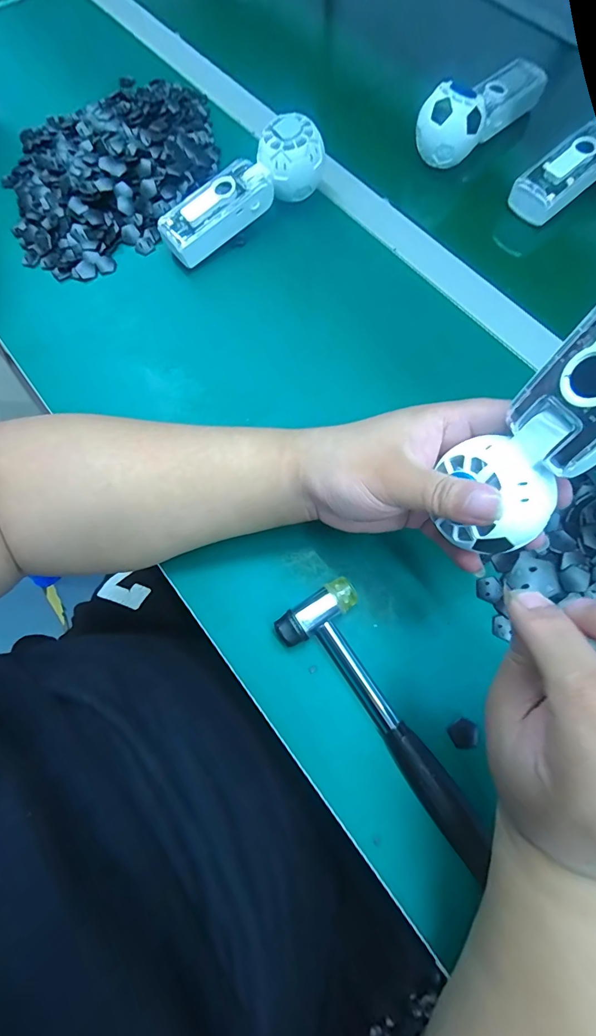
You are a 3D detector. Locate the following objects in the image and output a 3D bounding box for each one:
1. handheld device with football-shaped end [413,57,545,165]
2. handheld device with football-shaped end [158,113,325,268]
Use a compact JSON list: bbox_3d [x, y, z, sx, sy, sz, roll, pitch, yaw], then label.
[{"bbox_3d":[0.199,-0.432,0.423,0.184,0.052,0.052,-42,75,-11],"label":"handheld device with football-shaped end"},{"bbox_3d":[-0.056,-0.312,0.394,0.169,0.054,0.052,-34,74,-9],"label":"handheld device with football-shaped end"}]

